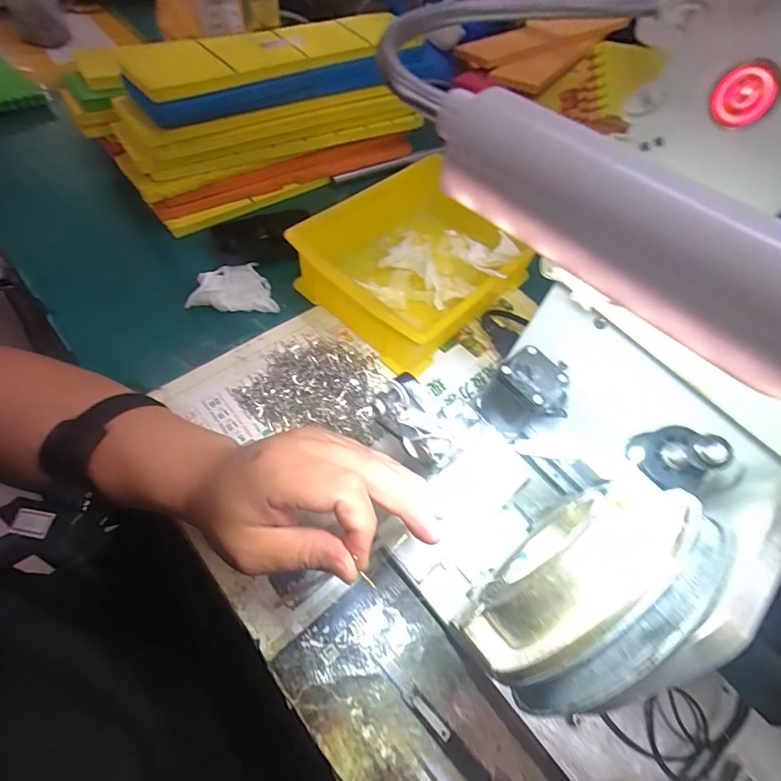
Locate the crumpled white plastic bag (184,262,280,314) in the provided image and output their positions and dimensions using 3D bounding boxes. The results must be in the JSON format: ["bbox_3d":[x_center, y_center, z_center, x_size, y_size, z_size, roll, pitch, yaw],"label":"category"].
[{"bbox_3d":[-0.162,-0.114,0.435,0.083,0.032,0.061,-1,60,-11],"label":"crumpled white plastic bag"}]

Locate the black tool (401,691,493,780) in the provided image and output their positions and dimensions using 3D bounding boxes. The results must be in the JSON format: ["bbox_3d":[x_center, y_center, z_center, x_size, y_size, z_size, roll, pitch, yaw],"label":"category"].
[{"bbox_3d":[0.057,0.248,0.270,0.011,0.008,0.128,-40,74,-21],"label":"black tool"}]

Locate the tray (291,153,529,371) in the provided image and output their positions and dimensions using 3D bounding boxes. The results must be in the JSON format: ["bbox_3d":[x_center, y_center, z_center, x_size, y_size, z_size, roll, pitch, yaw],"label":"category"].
[{"bbox_3d":[0.035,-0.143,0.466,0.177,0.089,0.243,41,61,14],"label":"tray"}]

